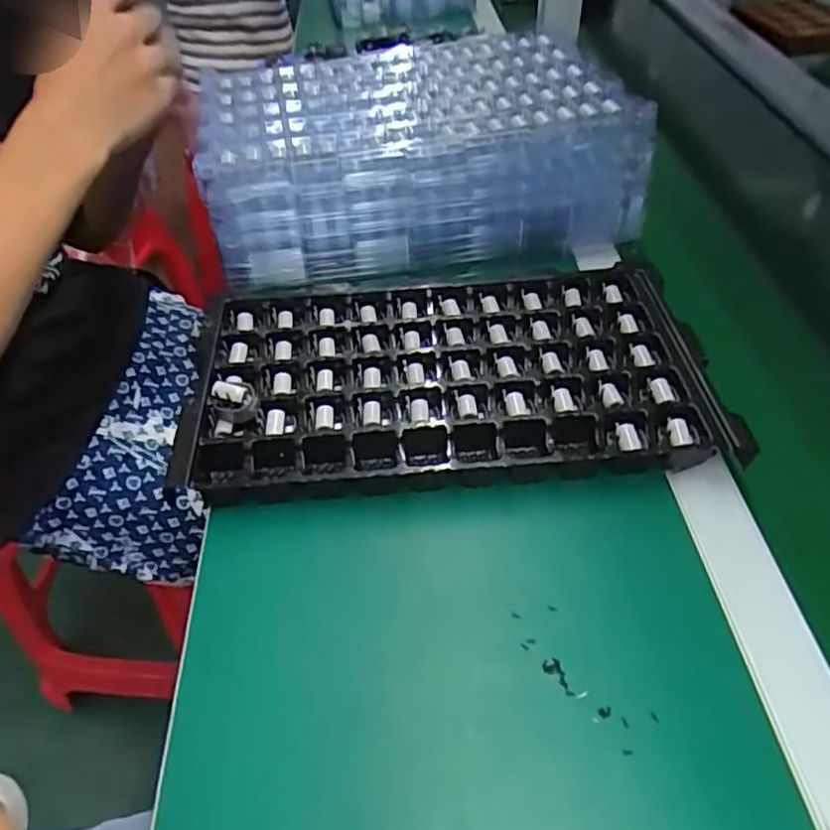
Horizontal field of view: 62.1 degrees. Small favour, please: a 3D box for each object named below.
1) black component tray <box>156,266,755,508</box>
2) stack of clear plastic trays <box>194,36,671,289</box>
[{"bbox_3d":[0.021,-0.028,0.496,0.352,0.038,0.192,-3,44,-1],"label":"black component tray"},{"bbox_3d":[-0.003,-0.245,0.644,0.368,0.112,0.223,-11,45,-10],"label":"stack of clear plastic trays"}]

